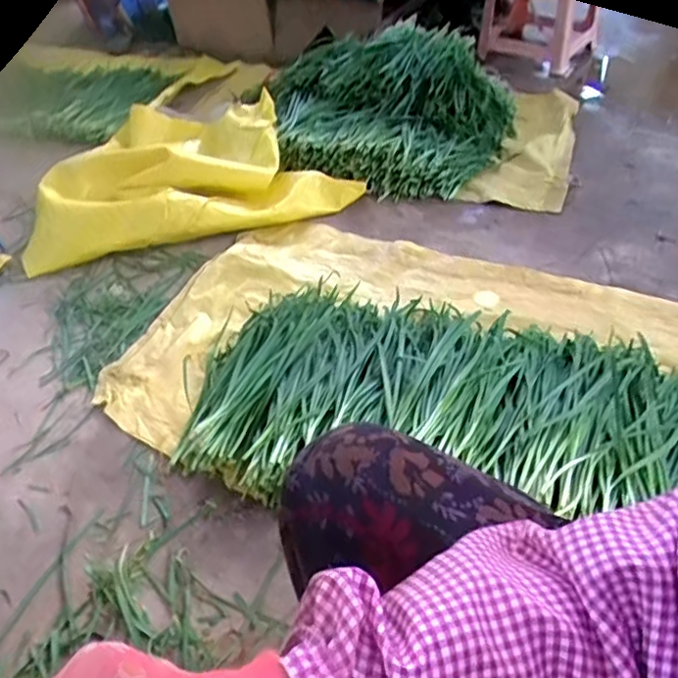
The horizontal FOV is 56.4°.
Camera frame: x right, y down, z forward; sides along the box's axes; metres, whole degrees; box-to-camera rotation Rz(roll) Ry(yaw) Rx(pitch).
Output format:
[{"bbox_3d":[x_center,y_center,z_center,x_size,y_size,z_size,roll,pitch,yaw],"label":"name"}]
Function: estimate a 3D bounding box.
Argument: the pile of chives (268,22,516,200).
[{"bbox_3d":[0.116,-0.521,1.424,0.524,0.214,0.429,8,43,12],"label":"pile of chives"}]

